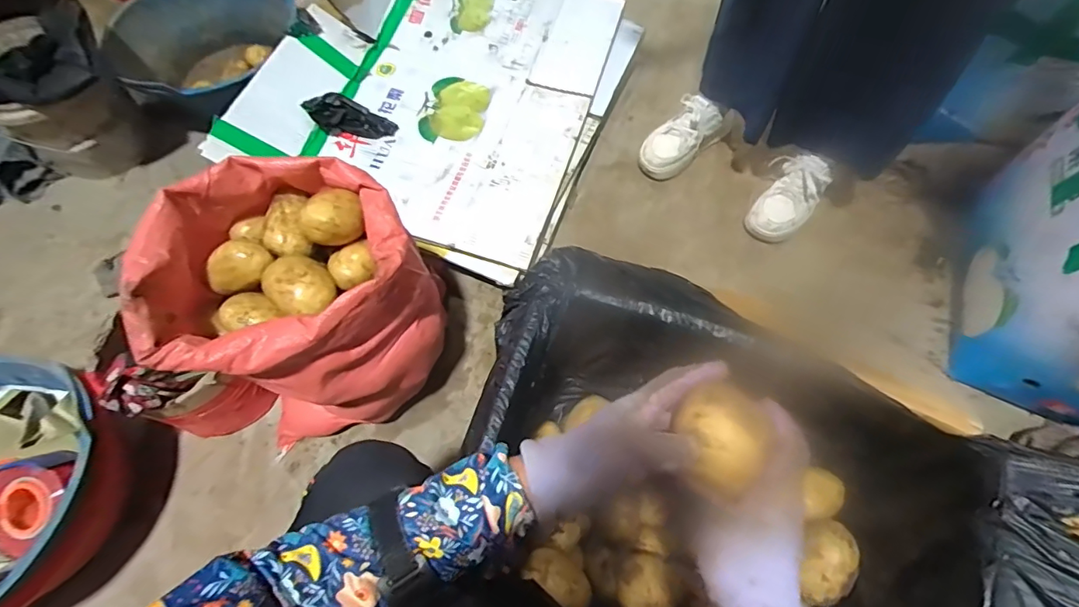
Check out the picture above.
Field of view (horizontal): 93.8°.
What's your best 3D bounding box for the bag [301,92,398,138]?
[{"bbox_3d":[-0.375,-0.369,1.009,0.173,0.040,0.066,13,65,-11],"label":"bag"}]

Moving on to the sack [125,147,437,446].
[{"bbox_3d":[-0.303,0.011,0.728,0.294,0.380,0.255,-7,66,-3],"label":"sack"}]

